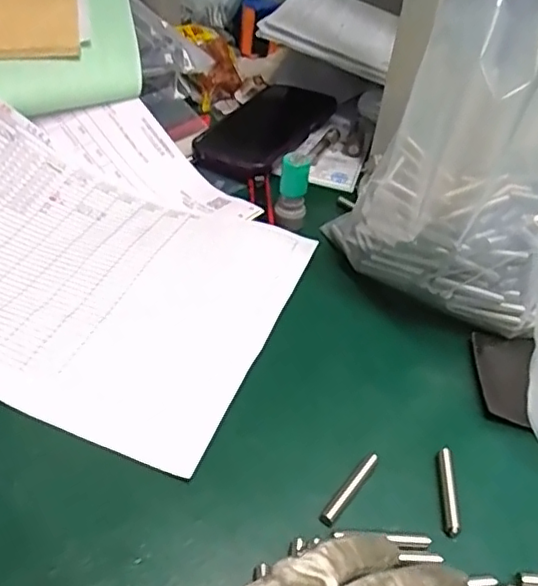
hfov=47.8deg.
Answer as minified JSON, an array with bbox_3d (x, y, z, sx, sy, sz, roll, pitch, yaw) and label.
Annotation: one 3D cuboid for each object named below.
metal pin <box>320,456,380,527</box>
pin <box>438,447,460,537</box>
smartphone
[{"bbox_3d":[0.044,0.104,0.321,0.007,0.006,0.049,32,50,25],"label":"metal pin"},{"bbox_3d":[0.096,0.106,0.326,0.008,0.004,0.048,7,44,2],"label":"pin"},{"bbox_3d":[-0.002,-0.160,0.570,0.079,0.009,0.160,24,47,18],"label":"smartphone"}]

